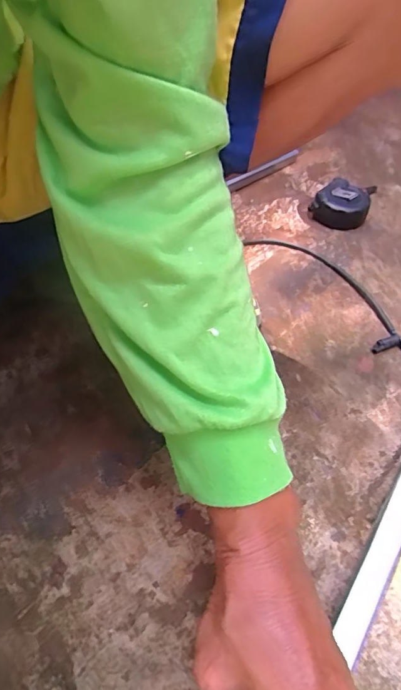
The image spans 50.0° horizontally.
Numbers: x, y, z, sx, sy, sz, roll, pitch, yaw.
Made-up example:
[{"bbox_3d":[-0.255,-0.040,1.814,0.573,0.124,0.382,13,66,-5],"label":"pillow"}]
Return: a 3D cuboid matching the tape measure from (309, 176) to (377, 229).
[{"bbox_3d":[0.216,-0.217,0.662,0.083,0.043,0.072,20,50,15],"label":"tape measure"}]

